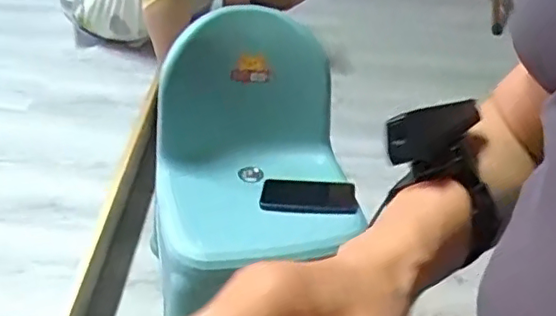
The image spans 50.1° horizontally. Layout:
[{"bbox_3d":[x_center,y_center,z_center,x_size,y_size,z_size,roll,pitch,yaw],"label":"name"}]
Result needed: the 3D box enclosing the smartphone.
[{"bbox_3d":[0.052,0.065,1.014,0.161,0.012,0.085,4,37,10],"label":"smartphone"}]

